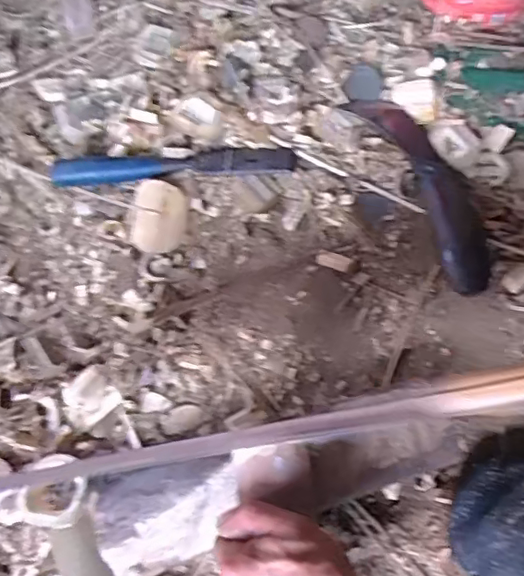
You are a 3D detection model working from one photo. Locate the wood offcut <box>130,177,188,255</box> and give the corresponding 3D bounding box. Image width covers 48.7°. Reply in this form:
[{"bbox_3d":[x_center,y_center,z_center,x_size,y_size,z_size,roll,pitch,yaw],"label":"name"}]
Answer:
[{"bbox_3d":[-0.096,-0.067,0.546,0.051,0.018,0.066,2,90,-6],"label":"wood offcut"}]

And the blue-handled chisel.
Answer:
[{"bbox_3d":[-0.085,-0.119,0.552,0.228,0.021,0.032,-6,70,0],"label":"blue-handled chisel"}]

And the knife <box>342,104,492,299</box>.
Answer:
[{"bbox_3d":[0.159,-0.096,0.543,0.069,0.033,0.218,-22,71,-6],"label":"knife"}]

